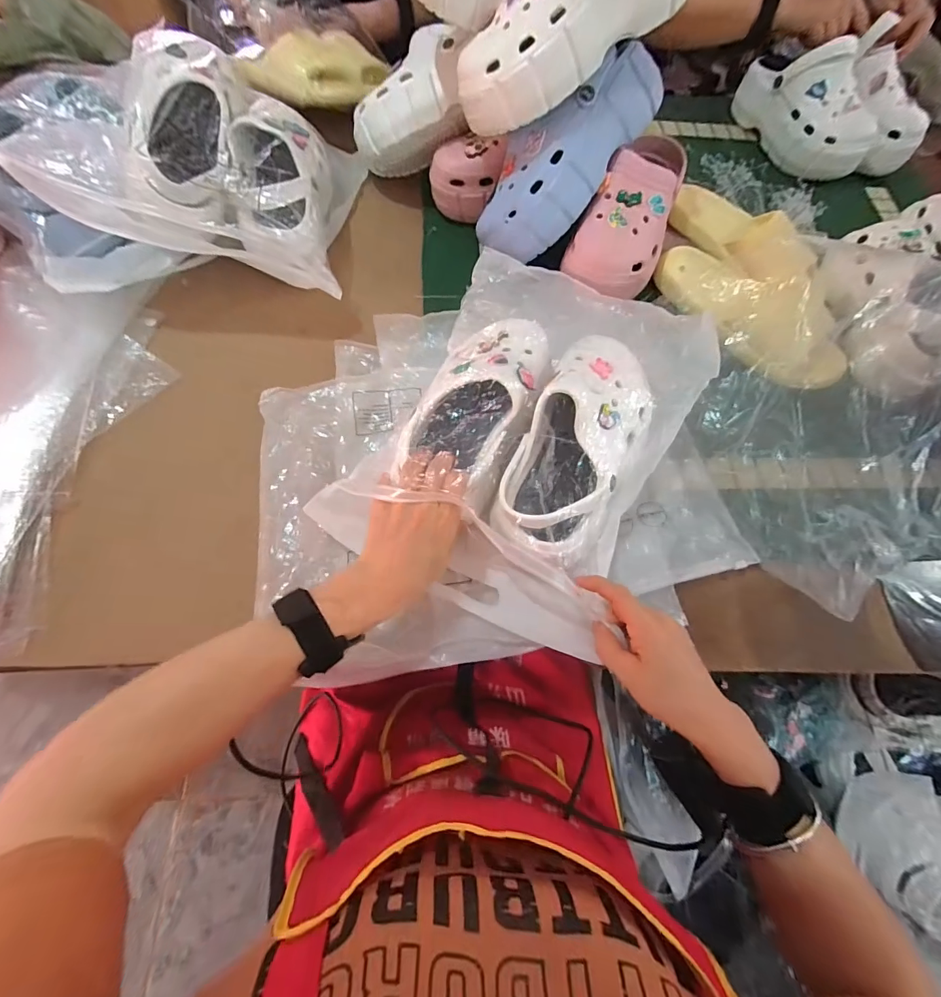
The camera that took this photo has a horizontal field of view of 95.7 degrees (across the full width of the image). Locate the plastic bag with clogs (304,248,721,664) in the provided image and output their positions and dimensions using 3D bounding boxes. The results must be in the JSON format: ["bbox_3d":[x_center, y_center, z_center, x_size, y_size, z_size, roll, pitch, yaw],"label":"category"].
[{"bbox_3d":[0.062,-0.080,0.421,0.271,0.107,0.374,27,70,8],"label":"plastic bag with clogs"}]

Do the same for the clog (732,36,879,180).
[{"bbox_3d":[0.557,-0.643,0.701,0.105,0.107,0.241,-14,70,-8],"label":"clog"}]

